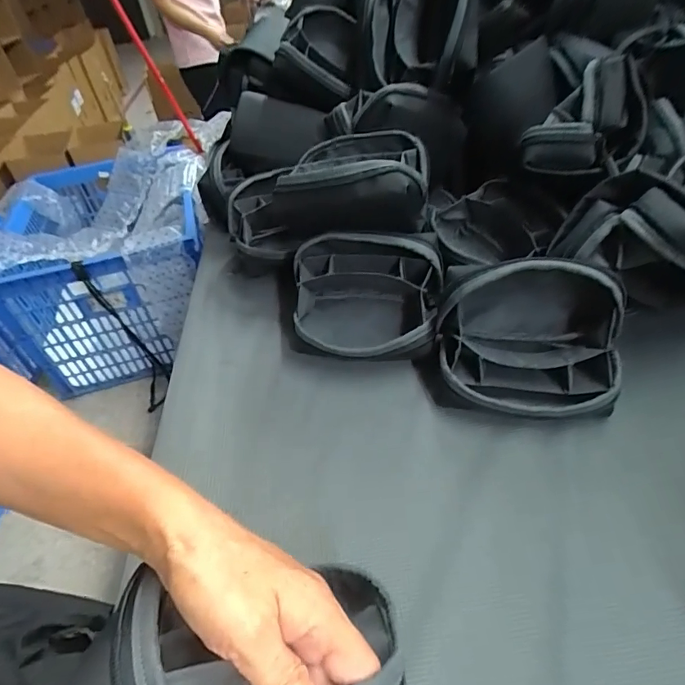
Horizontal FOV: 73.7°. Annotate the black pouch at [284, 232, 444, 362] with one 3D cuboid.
[{"bbox_3d":[0.023,-0.040,0.514,0.177,0.124,0.118,-2,43,6],"label":"black pouch"}]

